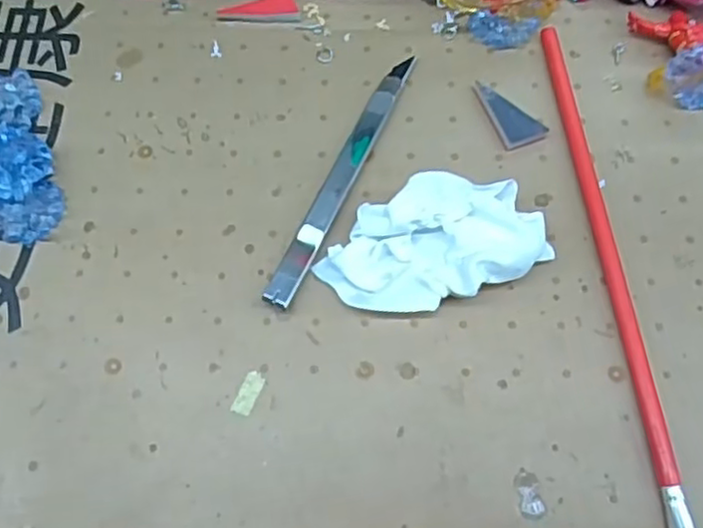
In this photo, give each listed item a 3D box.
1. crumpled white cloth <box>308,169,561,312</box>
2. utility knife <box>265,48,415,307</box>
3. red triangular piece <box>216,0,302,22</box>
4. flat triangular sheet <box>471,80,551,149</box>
[{"bbox_3d":[0.032,-0.008,0.286,0.086,0.022,0.052,-22,70,-9],"label":"crumpled white cloth"},{"bbox_3d":[-0.003,-0.040,0.307,0.012,0.011,0.136,23,70,8],"label":"utility knife"},{"bbox_3d":[-0.046,-0.128,0.346,0.040,0.004,0.016,-1,68,-1],"label":"red triangular piece"},{"bbox_3d":[0.069,-0.067,0.320,0.040,0.004,0.020,40,74,11],"label":"flat triangular sheet"}]

